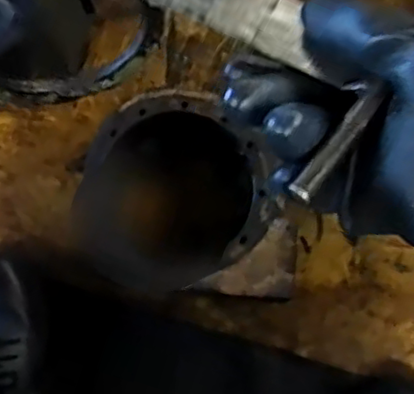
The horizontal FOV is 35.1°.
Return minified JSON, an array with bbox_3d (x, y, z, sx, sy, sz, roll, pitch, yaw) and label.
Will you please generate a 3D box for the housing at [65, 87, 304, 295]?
[{"bbox_3d":[-0.012,0.015,0.751,0.253,0.108,0.216,26,79,7],"label":"housing"}]

